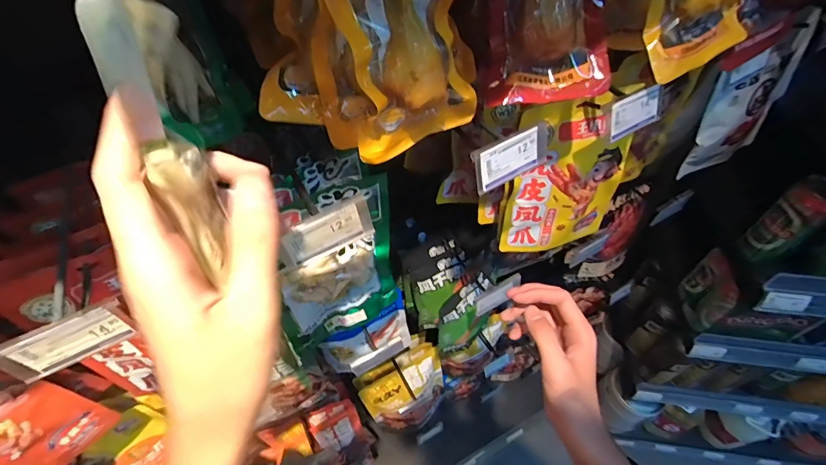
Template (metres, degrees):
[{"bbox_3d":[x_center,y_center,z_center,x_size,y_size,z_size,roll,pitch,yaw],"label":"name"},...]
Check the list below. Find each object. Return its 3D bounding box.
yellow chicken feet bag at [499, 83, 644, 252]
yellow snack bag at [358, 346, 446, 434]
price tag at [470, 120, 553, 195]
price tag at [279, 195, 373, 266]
[{"bbox_3d":[0.210,-0.078,0.542,0.158,0.250,0.057,-13,54,-7],"label":"yellow chicken feet bag"},{"bbox_3d":[-0.007,0.402,0.996,0.194,0.240,0.106,-33,59,-20],"label":"yellow snack bag"},{"bbox_3d":[0.096,-0.073,0.385,0.087,0.046,0.009,-27,38,-17],"label":"price tag"},{"bbox_3d":[-0.071,0.000,0.339,0.075,0.042,0.008,-26,57,-16],"label":"price tag"}]

